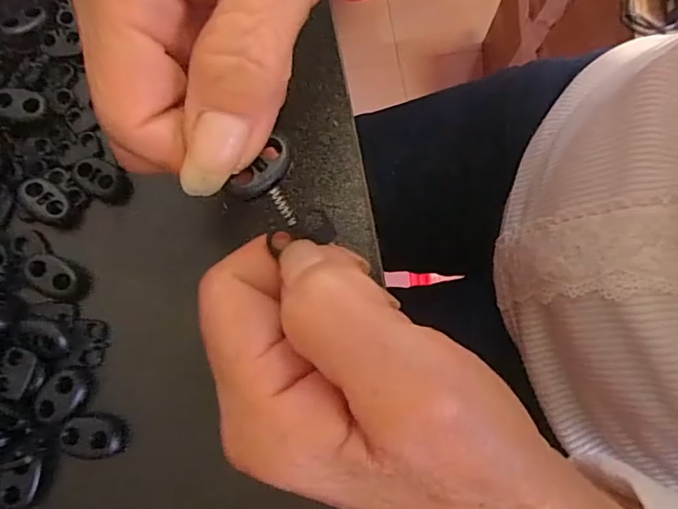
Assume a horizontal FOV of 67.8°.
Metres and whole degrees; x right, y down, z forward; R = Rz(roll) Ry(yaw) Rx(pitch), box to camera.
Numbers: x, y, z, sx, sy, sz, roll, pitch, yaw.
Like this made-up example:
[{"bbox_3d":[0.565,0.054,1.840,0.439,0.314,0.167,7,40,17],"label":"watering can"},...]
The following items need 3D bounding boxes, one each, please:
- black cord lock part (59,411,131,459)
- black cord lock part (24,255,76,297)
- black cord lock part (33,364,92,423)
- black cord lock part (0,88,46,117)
[{"bbox_3d":[-0.088,0.065,0.182,0.023,0.004,0.015,1,78,1],"label":"black cord lock part"},{"bbox_3d":[-0.110,0.008,0.193,0.019,0.006,0.013,26,79,6],"label":"black cord lock part"},{"bbox_3d":[-0.101,0.051,0.185,0.014,0.006,0.020,24,79,6],"label":"black cord lock part"},{"bbox_3d":[-0.129,-0.061,0.202,0.019,0.004,0.012,16,77,-13],"label":"black cord lock part"}]

